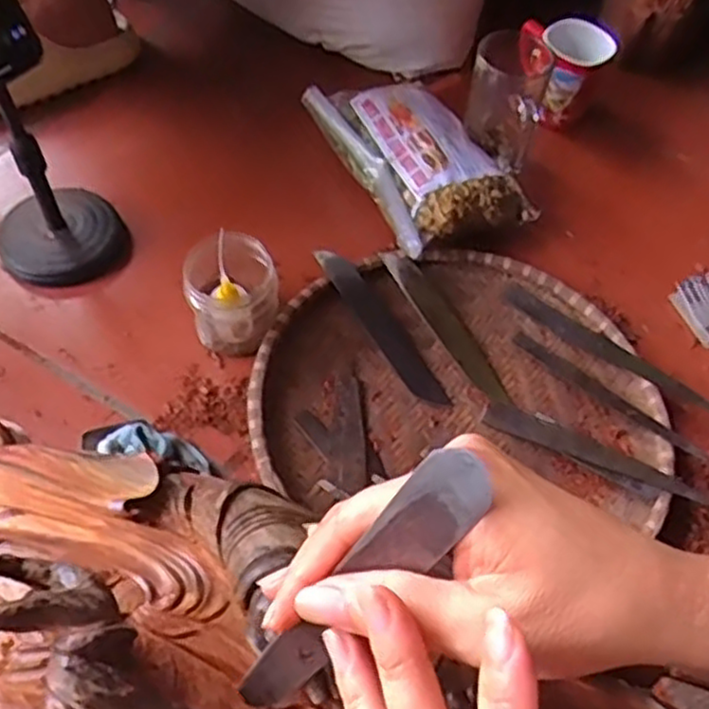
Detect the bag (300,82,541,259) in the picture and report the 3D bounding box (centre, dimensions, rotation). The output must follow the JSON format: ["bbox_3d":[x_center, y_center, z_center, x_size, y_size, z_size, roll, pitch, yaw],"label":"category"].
[{"bbox_3d":[0.061,-0.201,0.739,0.146,0.063,0.236,-22,61,-18],"label":"bag"}]

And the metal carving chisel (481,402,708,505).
[{"bbox_3d":[0.195,0.079,0.591,0.186,0.012,0.023,20,71,20],"label":"metal carving chisel"}]

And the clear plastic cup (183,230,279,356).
[{"bbox_3d":[-0.101,-0.049,0.616,0.074,0.100,0.065,-1,56,-5],"label":"clear plastic cup"}]

